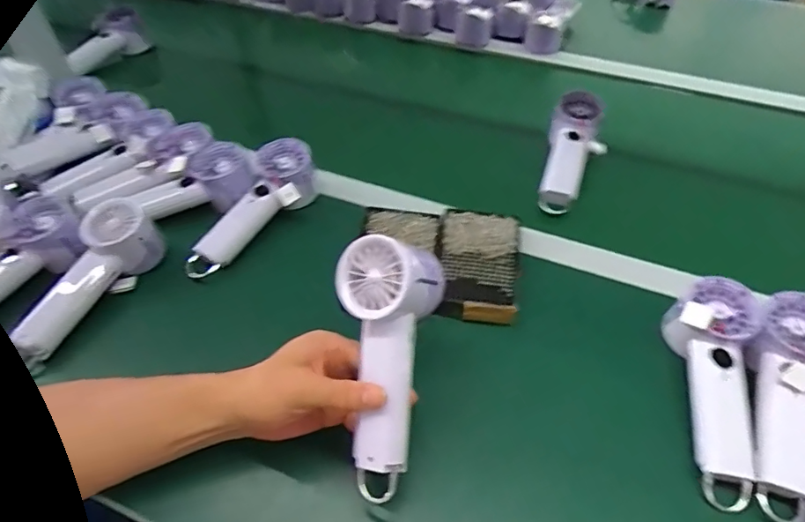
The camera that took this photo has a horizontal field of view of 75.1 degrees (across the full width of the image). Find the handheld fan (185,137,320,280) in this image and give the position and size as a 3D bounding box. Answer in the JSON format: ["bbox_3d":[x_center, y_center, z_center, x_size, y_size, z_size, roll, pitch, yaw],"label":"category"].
[{"bbox_3d":[-0.172,-0.054,0.617,0.072,0.059,0.198,31,72,24],"label":"handheld fan"}]

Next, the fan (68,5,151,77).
[{"bbox_3d":[-0.500,-0.368,0.895,0.136,0.068,0.056,-32,52,8],"label":"fan"}]

